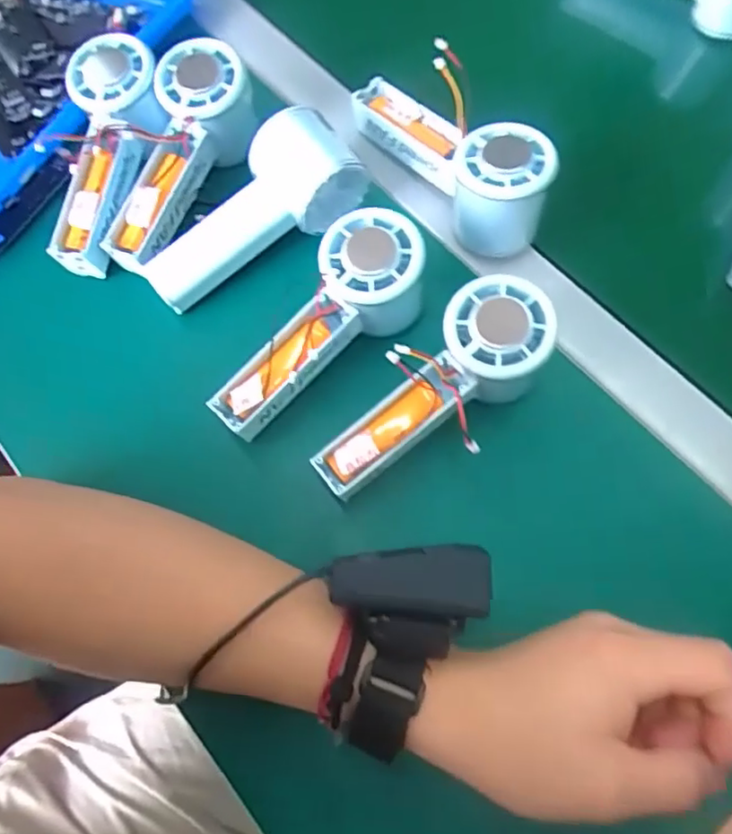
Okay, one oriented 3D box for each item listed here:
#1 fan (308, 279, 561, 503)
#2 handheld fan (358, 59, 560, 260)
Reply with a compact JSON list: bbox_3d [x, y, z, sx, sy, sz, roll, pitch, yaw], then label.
[{"bbox_3d":[0.040,-0.012,0.343,0.150,0.062,0.057,-41,74,6],"label":"fan"},{"bbox_3d":[0.054,-0.171,0.383,0.053,0.059,0.153,-36,74,-10],"label":"handheld fan"}]

